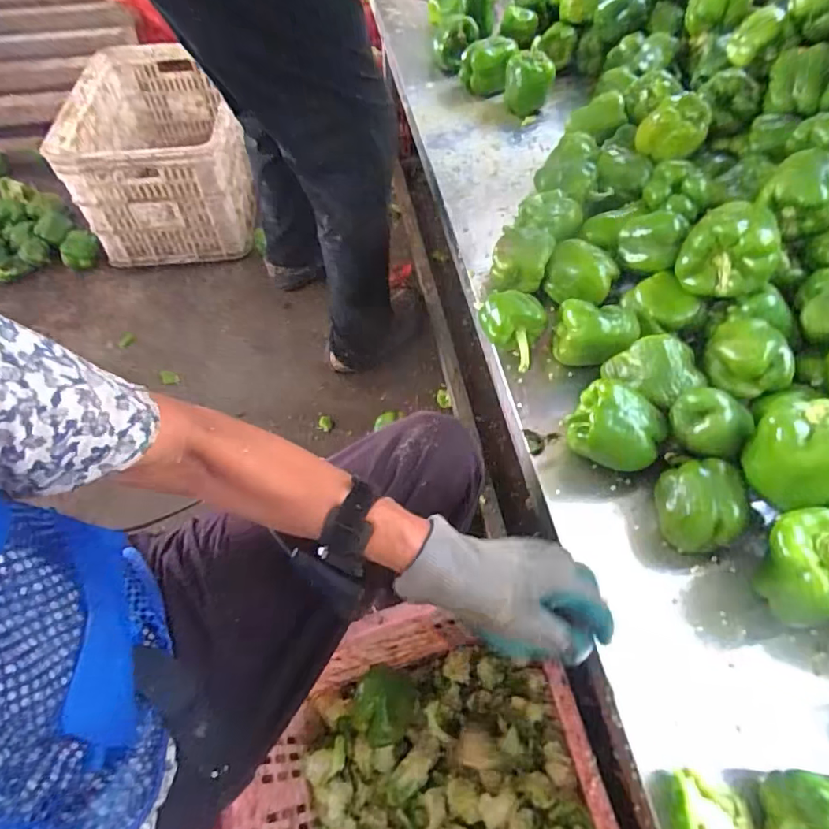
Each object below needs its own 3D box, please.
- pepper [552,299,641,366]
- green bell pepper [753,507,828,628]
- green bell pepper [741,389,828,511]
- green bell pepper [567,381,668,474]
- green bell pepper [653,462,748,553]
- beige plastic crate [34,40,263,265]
[{"bbox_3d":[0.197,-0.090,0.571,0.082,0.060,0.059,0,57,2],"label":"pepper"},{"bbox_3d":[0.318,0.108,0.400,0.070,0.109,0.074,-1,57,1],"label":"green bell pepper"},{"bbox_3d":[0.317,0.030,0.426,0.073,0.063,0.089,-30,61,-16],"label":"green bell pepper"},{"bbox_3d":[0.194,0.011,0.501,0.084,0.063,0.062,22,60,15],"label":"green bell pepper"},{"bbox_3d":[0.259,0.082,0.477,0.061,0.056,0.068,3,57,4],"label":"green bell pepper"},{"bbox_3d":[-0.555,-0.595,1.185,0.333,0.294,0.417,-8,57,-3],"label":"beige plastic crate"}]

